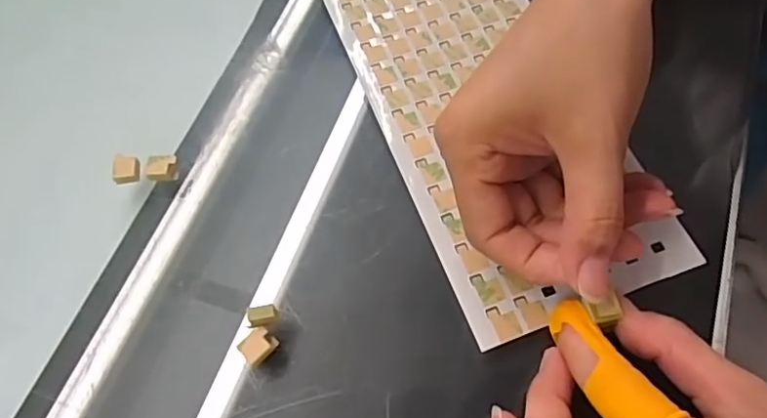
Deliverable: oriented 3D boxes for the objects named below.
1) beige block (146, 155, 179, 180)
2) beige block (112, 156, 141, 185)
[{"bbox_3d":[-0.098,-0.019,0.259,0.013,0.005,0.011,-4,63,2],"label":"beige block"},{"bbox_3d":[-0.115,-0.017,0.260,0.010,0.006,0.012,-8,63,0],"label":"beige block"}]

